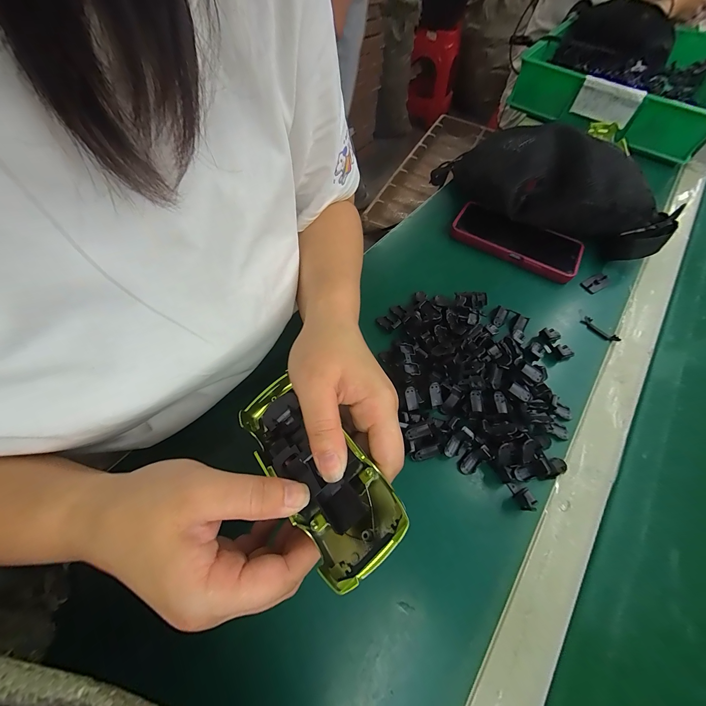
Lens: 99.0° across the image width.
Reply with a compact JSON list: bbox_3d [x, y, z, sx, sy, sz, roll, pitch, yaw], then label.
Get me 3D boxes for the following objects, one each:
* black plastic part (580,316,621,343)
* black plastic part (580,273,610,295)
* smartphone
[{"bbox_3d":[0.286,-0.026,0.350,0.012,0.008,0.041,-35,67,-21],"label":"black plastic part"},{"bbox_3d":[0.314,-0.091,0.388,0.038,0.007,0.022,-26,64,-17],"label":"black plastic part"},{"bbox_3d":[0.220,-0.155,0.413,0.164,0.018,0.078,27,62,13],"label":"smartphone"}]

